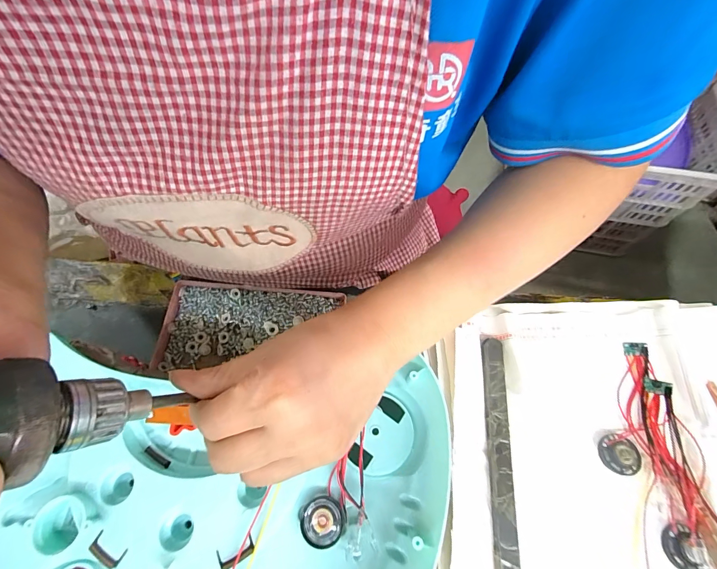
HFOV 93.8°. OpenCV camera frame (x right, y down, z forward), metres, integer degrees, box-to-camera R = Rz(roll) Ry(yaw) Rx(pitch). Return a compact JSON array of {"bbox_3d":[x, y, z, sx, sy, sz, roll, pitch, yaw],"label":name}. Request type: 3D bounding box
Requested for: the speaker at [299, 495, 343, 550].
[{"bbox_3d":[-0.024,0.152,0.214,0.027,0.004,0.027,-14,67,-5],"label":"speaker"}]

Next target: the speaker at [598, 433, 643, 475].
[{"bbox_3d":[0.198,0.127,0.251,0.027,0.010,0.027,0,67,0],"label":"speaker"}]

